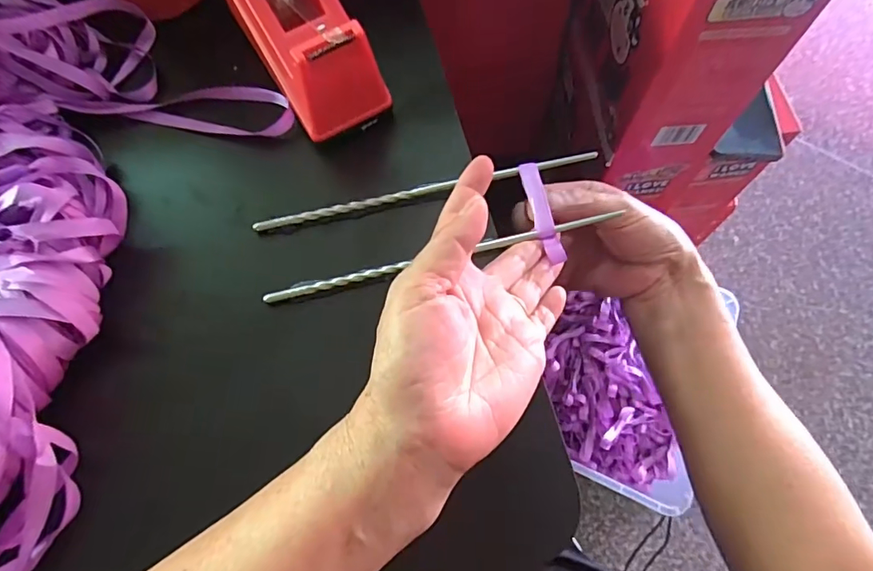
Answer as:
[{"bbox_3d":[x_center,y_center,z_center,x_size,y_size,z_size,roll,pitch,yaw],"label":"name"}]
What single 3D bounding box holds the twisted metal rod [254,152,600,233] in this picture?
[{"bbox_3d":[-0.005,-0.061,0.321,0.221,0.007,0.009,-12,66,-4],"label":"twisted metal rod"}]

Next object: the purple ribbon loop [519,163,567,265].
[{"bbox_3d":[0.065,-0.046,0.308,0.012,0.006,0.071,-9,66,-5],"label":"purple ribbon loop"}]

